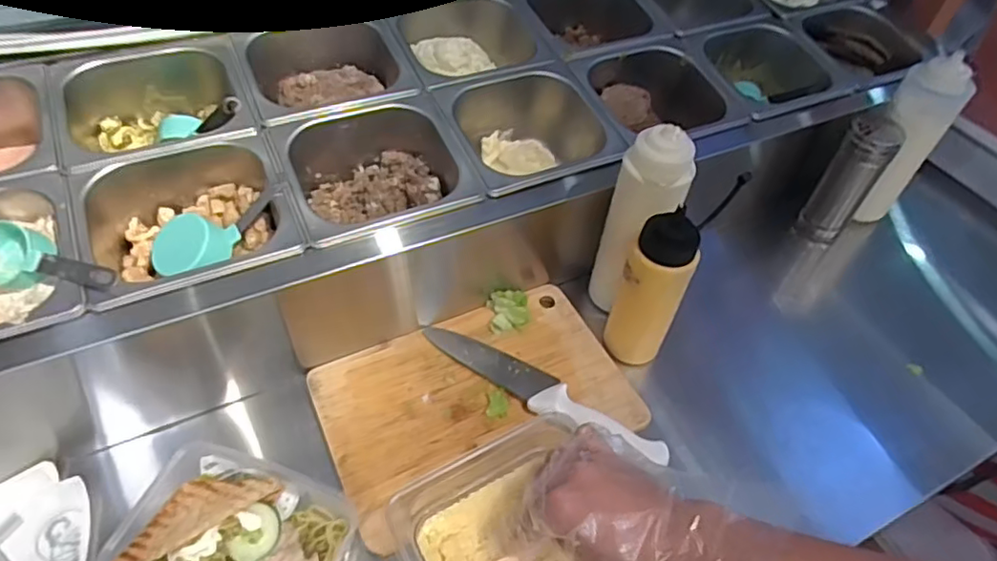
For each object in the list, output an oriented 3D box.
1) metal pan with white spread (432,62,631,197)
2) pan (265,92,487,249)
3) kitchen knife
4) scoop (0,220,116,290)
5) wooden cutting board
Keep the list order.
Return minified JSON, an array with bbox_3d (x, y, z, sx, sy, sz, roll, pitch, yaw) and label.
[{"bbox_3d":[0.030,-0.157,0.681,0.183,0.103,0.171,-12,52,-15],"label":"metal pan with white spread"},{"bbox_3d":[-0.129,-0.104,0.621,0.174,0.086,0.162,-19,54,-20],"label":"pan"},{"bbox_3d":[0.039,0.107,0.600,0.272,0.029,0.044,32,54,20],"label":"kitchen knife"},{"bbox_3d":[-0.377,-0.011,0.493,0.129,0.032,0.051,18,51,10],"label":"scoop"},{"bbox_3d":[-0.021,0.112,0.603,0.295,0.014,0.194,-19,54,-20],"label":"wooden cutting board"}]

